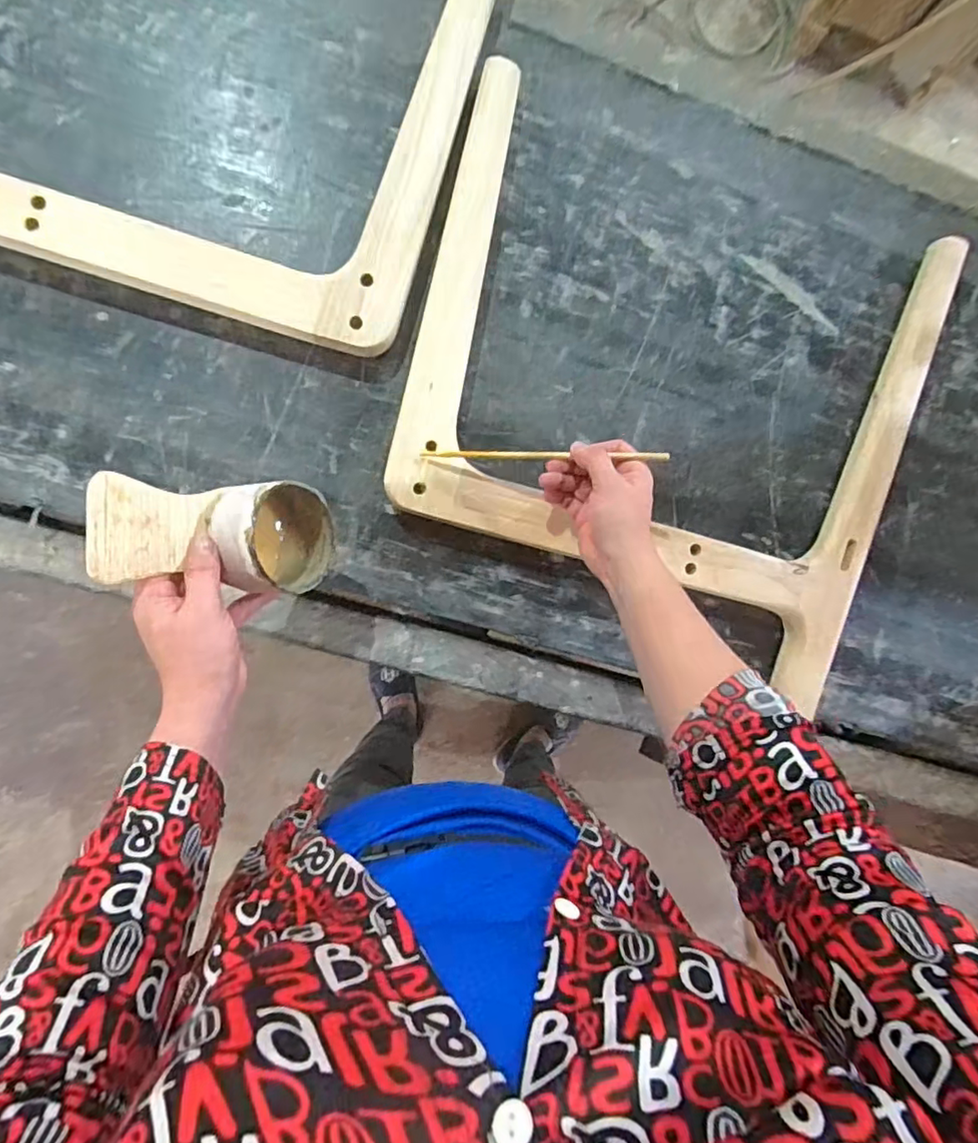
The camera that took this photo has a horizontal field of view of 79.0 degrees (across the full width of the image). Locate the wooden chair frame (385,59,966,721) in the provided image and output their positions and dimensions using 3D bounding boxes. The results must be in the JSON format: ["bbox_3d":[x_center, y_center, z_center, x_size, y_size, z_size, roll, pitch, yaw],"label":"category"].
[{"bbox_3d":[0.169,-0.175,0.579,0.514,0.038,0.453,19,87,-7],"label":"wooden chair frame"}]

